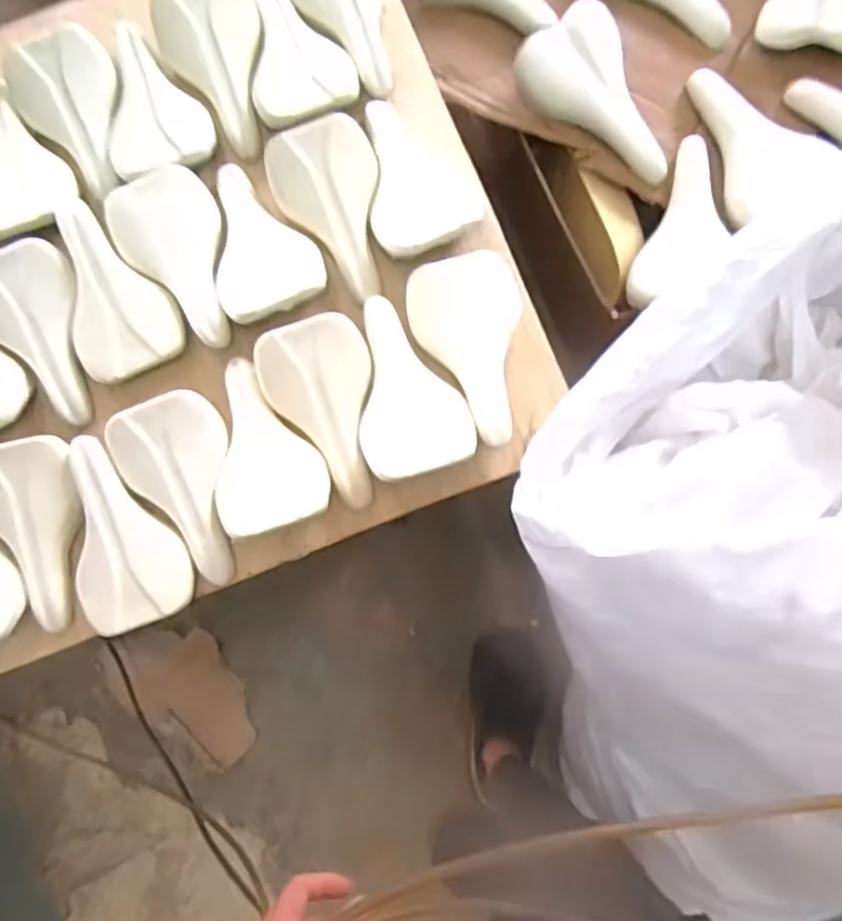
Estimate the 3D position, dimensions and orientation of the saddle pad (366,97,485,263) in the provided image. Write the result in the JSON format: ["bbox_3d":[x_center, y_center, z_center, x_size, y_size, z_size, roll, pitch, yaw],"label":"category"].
[{"bbox_3d":[-0.021,-0.350,0.826,0.131,0.035,0.206,-28,81,-1],"label":"saddle pad"}]

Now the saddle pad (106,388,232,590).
[{"bbox_3d":[-0.277,0.035,0.781,0.127,0.052,0.220,-15,81,1],"label":"saddle pad"}]

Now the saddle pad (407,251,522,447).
[{"bbox_3d":[0.060,-0.128,0.779,0.124,0.034,0.214,-9,81,2],"label":"saddle pad"}]

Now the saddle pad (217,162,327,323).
[{"bbox_3d":[-0.207,-0.268,0.813,0.124,0.043,0.215,-28,81,-1],"label":"saddle pad"}]

